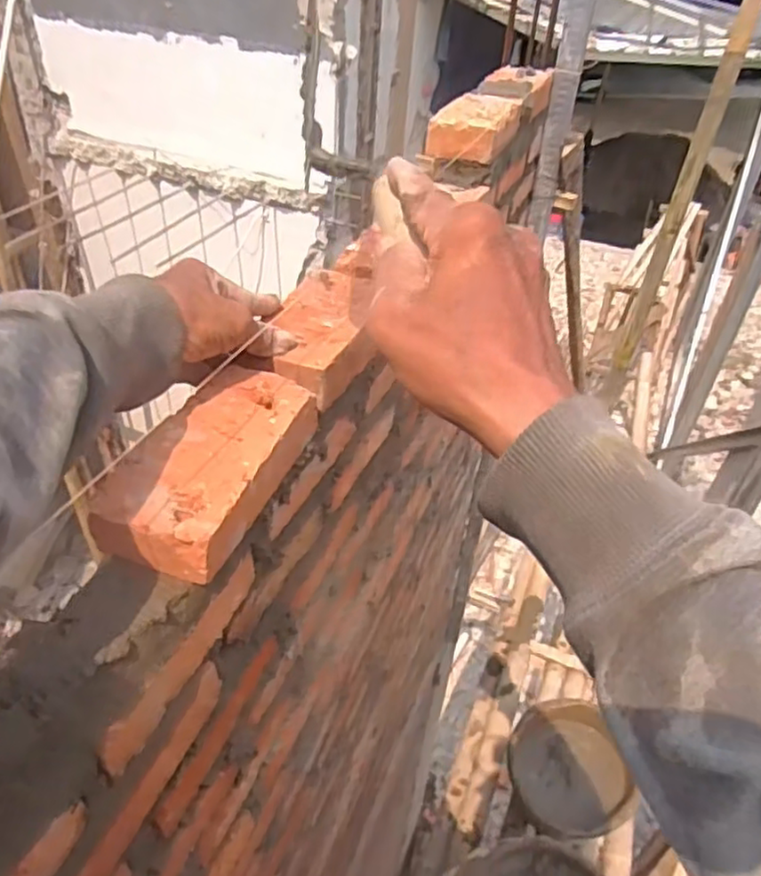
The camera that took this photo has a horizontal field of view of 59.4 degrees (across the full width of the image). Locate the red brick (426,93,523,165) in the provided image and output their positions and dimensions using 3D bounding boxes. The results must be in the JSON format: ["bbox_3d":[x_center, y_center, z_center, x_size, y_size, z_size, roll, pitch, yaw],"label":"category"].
[{"bbox_3d":[0.119,-0.388,0.825,0.085,0.040,0.147,18,42,16],"label":"red brick"}]

